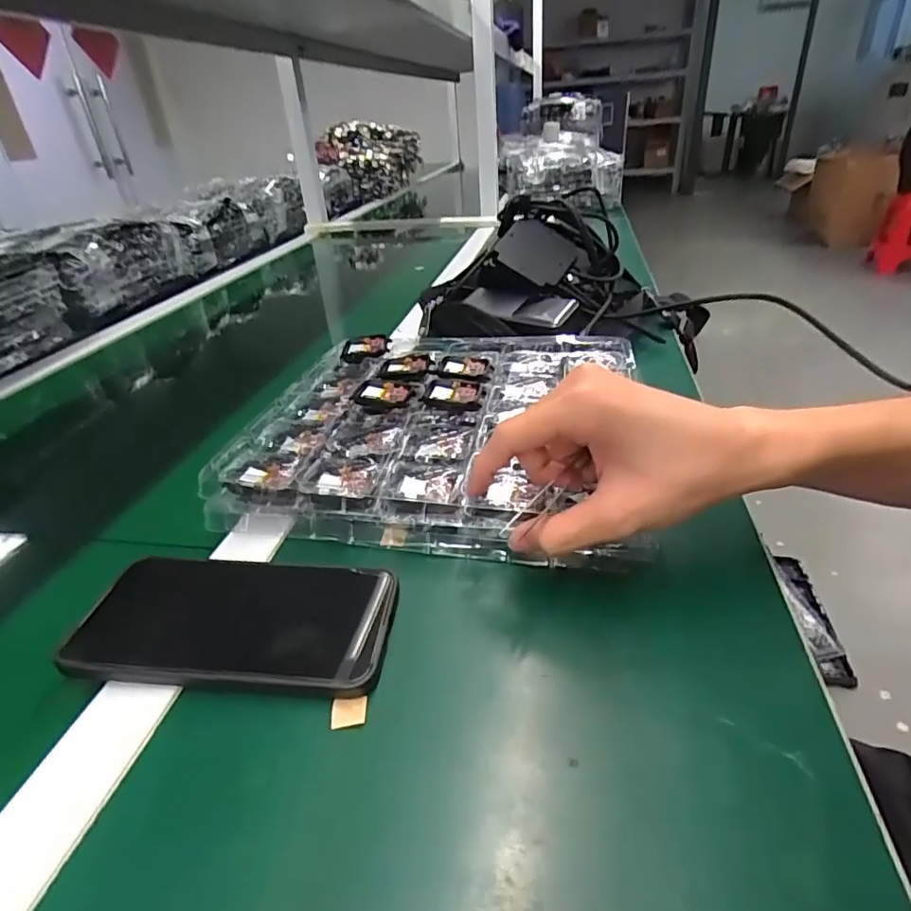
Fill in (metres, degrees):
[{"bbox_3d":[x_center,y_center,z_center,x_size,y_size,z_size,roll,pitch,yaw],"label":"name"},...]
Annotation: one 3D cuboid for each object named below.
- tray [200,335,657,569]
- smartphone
[{"bbox_3d":[-0.011,-0.030,0.432,0.283,0.033,0.266,5,38,9],"label":"tray"},{"bbox_3d":[-0.115,0.084,0.290,0.161,0.012,0.079,0,32,8],"label":"smartphone"}]

